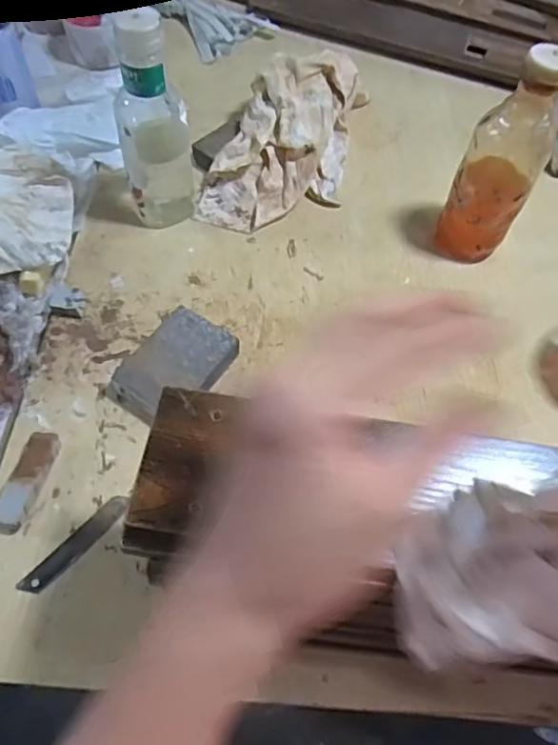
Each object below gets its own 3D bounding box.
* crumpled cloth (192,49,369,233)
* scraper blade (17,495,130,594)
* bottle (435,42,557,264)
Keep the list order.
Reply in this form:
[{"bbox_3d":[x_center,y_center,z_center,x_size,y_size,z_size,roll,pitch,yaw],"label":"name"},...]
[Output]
[{"bbox_3d":[0.009,-0.270,0.659,0.167,0.080,0.226,8,61,1],"label":"crumpled cloth"},{"bbox_3d":[-0.156,0.133,0.459,0.018,0.004,0.096,37,61,16],"label":"scraper blade"},{"bbox_3d":[0.206,-0.190,0.554,0.068,0.199,0.061,27,63,11],"label":"bottle"}]

